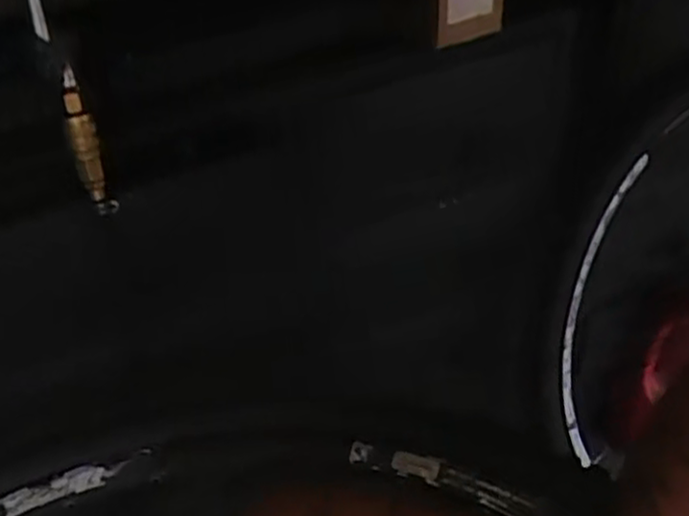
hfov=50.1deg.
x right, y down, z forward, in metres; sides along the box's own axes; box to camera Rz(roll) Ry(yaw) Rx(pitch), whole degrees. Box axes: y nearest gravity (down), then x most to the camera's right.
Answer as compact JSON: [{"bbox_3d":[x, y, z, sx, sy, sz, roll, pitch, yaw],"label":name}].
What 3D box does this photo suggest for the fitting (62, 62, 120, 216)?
[{"bbox_3d":[-0.173,-0.076,0.492,0.017,0.100,0.019,-18,37,-21],"label":"fitting"}]

